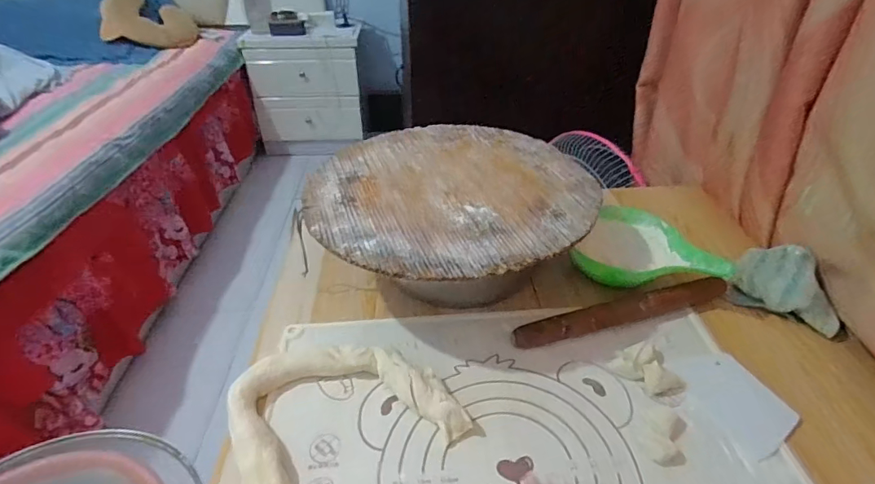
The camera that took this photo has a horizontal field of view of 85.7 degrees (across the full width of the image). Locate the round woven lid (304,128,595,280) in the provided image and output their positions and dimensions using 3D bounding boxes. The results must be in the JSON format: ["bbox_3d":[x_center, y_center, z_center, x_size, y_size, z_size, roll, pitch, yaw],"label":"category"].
[{"bbox_3d":[0.017,-0.073,0.602,0.349,0.017,0.345,-1,39,1],"label":"round woven lid"}]

